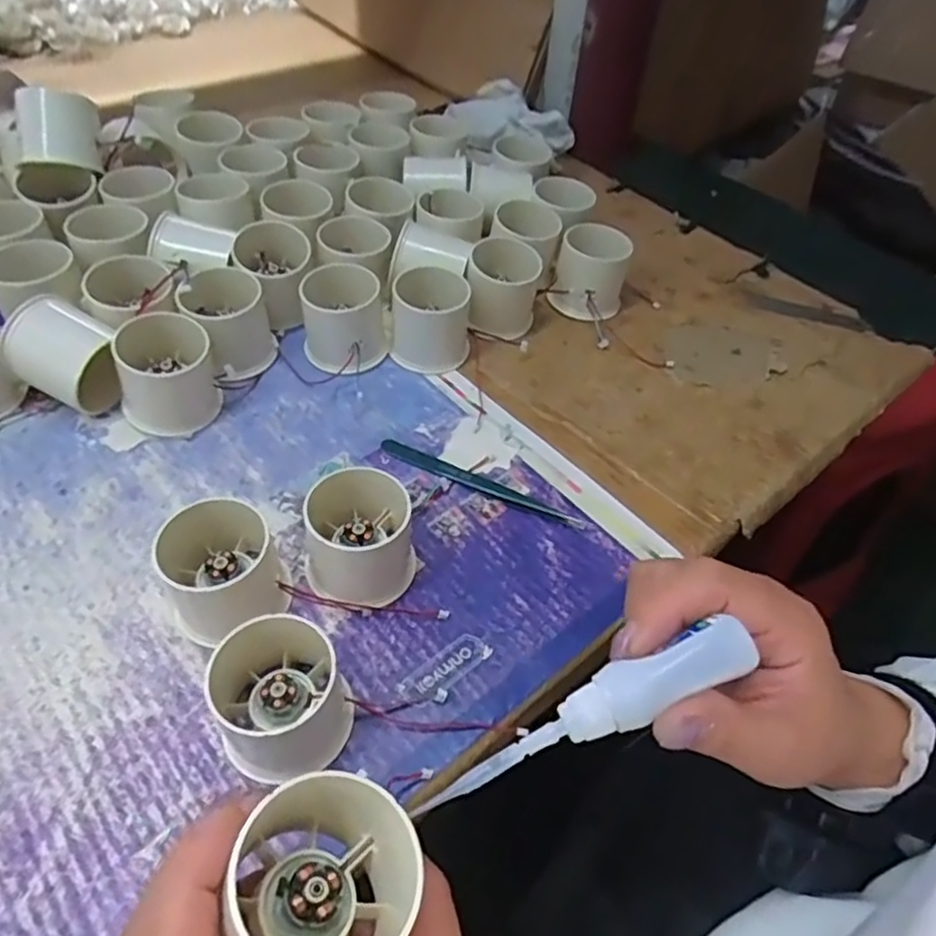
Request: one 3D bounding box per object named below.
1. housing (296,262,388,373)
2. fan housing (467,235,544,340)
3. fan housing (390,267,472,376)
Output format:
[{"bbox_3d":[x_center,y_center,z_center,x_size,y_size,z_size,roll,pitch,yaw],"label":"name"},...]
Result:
[{"bbox_3d":[-0.083,-0.097,0.452,0.054,0.052,0.056,-9,51,-13],"label":"housing"},{"bbox_3d":[0.025,-0.127,0.486,0.048,0.059,0.047,4,49,-3],"label":"fan housing"},{"bbox_3d":[-0.026,-0.097,0.463,0.054,0.055,0.049,-1,50,-6],"label":"fan housing"}]

